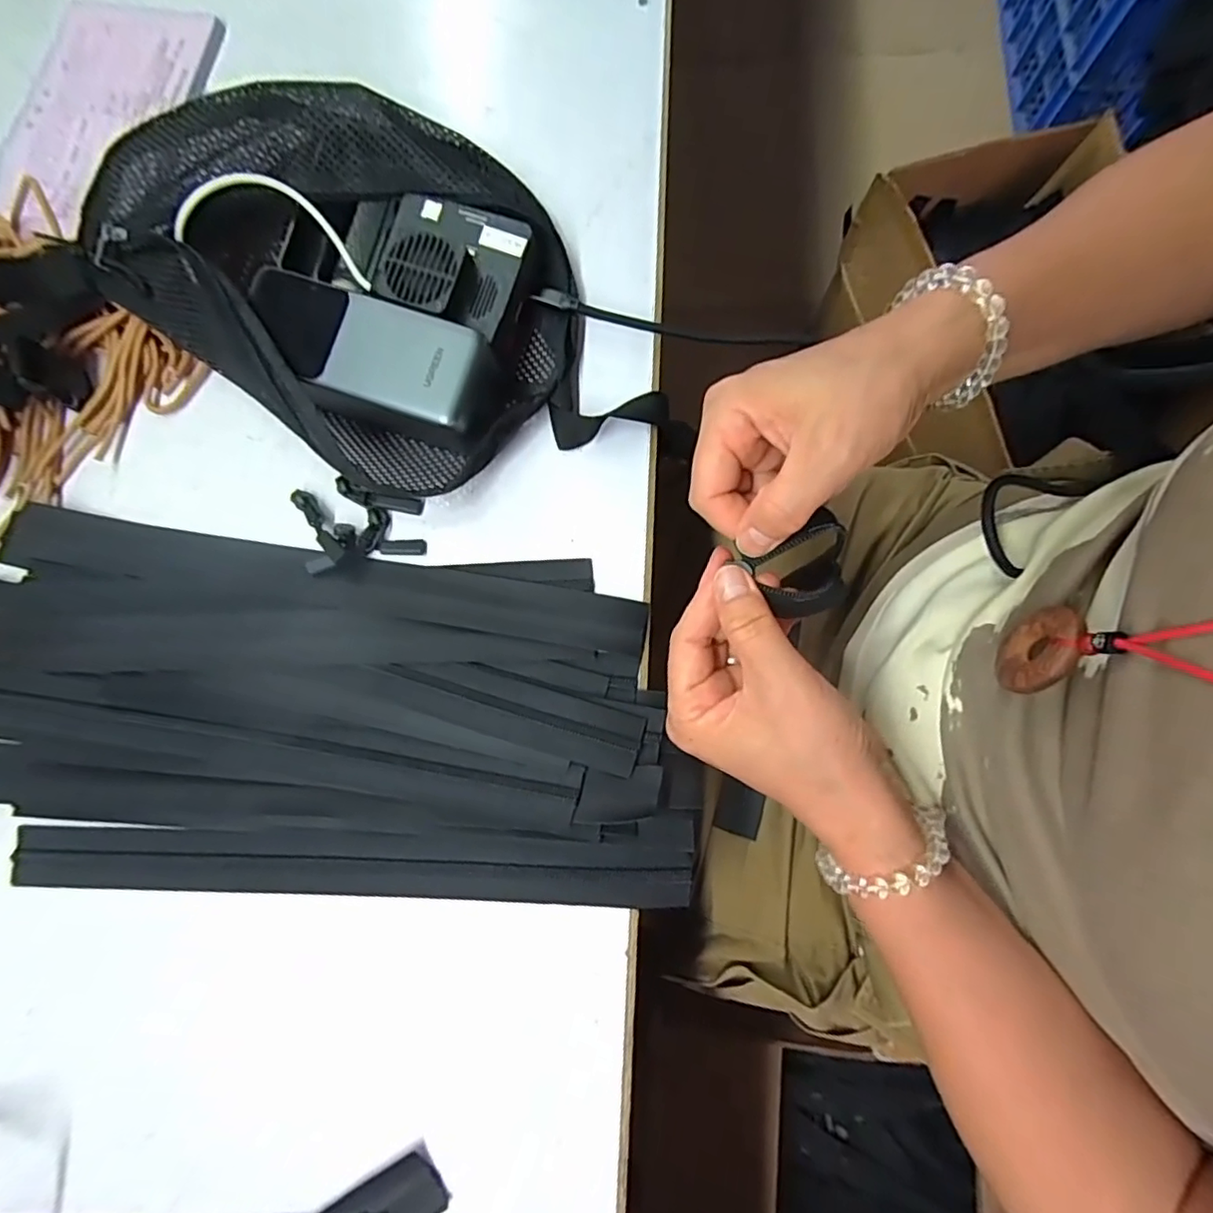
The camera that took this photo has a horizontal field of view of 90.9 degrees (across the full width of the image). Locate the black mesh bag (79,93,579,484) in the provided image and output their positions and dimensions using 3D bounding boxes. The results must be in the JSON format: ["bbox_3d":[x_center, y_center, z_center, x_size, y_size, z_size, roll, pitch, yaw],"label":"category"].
[{"bbox_3d":[-0.139,-0.194,0.338,0.259,0.055,0.199,38,82,7],"label":"black mesh bag"}]

